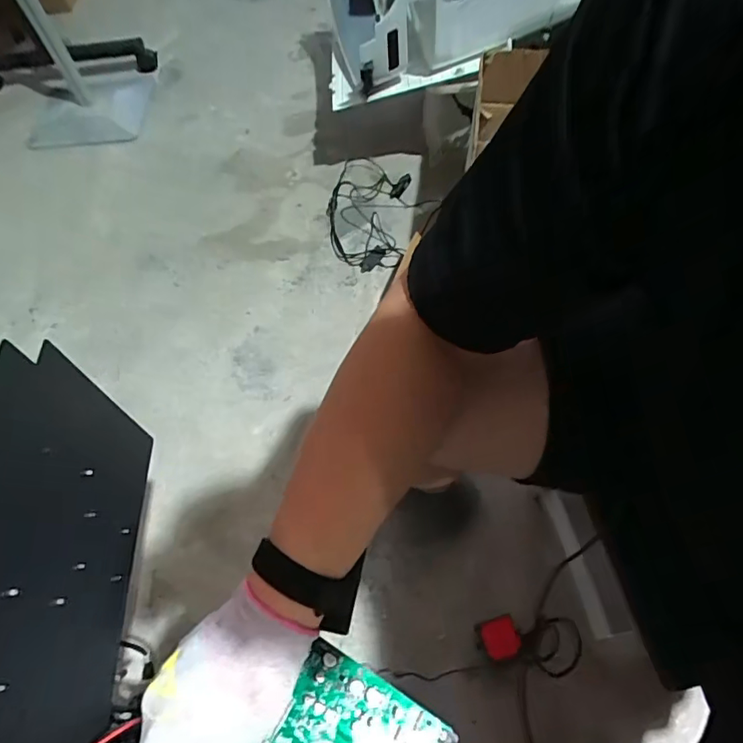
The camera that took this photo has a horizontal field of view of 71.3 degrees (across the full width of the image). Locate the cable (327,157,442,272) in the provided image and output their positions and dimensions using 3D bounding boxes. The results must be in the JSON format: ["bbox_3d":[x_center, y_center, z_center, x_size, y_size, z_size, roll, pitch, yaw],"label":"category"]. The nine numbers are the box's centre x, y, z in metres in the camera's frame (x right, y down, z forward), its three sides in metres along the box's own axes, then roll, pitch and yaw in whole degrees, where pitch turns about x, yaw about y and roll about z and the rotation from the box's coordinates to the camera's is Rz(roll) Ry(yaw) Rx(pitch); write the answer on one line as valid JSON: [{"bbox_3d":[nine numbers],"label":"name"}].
[{"bbox_3d":[0.018,-0.375,1.226,0.258,0.052,0.318,15,63,12],"label":"cable"}]

